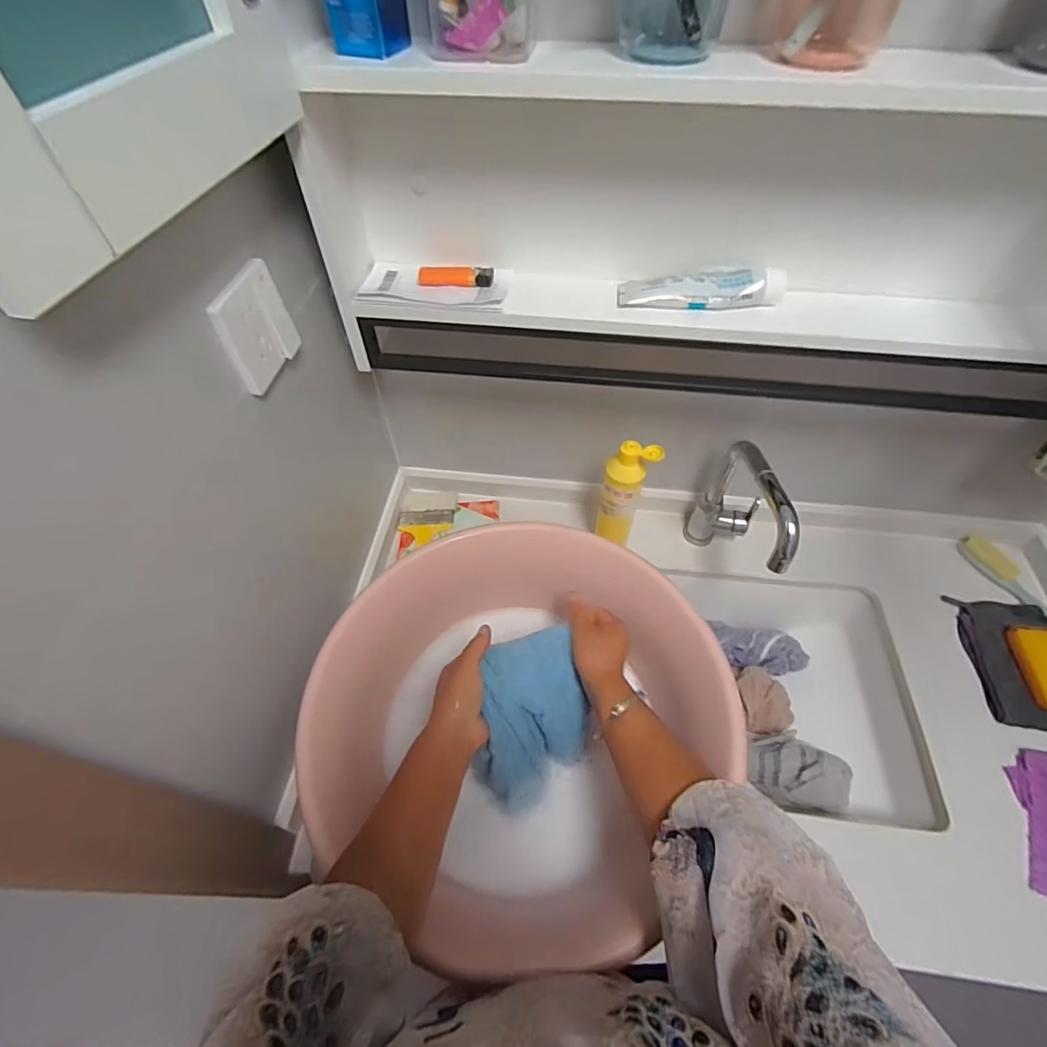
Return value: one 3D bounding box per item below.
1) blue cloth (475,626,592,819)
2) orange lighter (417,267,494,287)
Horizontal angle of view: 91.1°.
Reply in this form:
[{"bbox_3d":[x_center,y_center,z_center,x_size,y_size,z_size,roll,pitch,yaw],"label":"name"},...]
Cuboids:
[{"bbox_3d":[0.007,0.210,0.561,0.122,0.125,0.150,-10,55,-7],"label":"blue cloth"},{"bbox_3d":[-0.075,-0.273,0.563,0.082,0.013,0.031,0,54,0],"label":"orange lighter"}]

